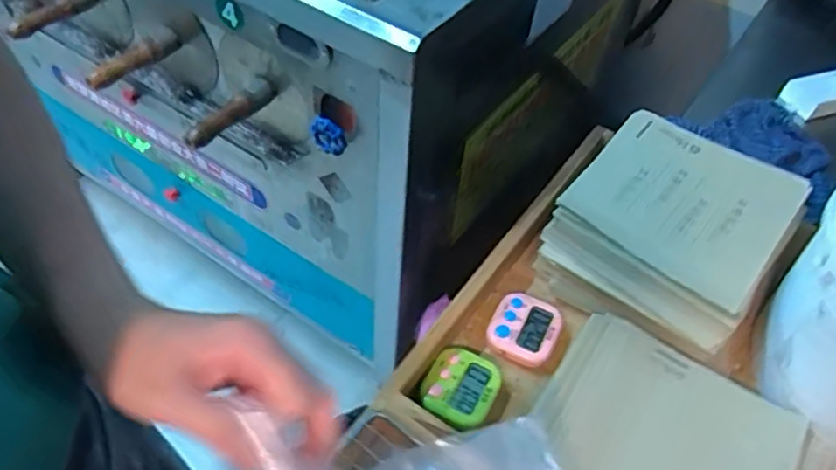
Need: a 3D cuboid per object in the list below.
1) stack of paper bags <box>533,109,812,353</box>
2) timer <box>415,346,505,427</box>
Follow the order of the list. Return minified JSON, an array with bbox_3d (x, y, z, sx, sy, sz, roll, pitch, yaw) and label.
[{"bbox_3d":[0.234,-0.006,0.616,0.179,0.094,0.187,34,56,22],"label":"stack of paper bags"},{"bbox_3d":[0.034,0.129,0.552,0.059,0.013,0.065,29,54,18],"label":"timer"}]

